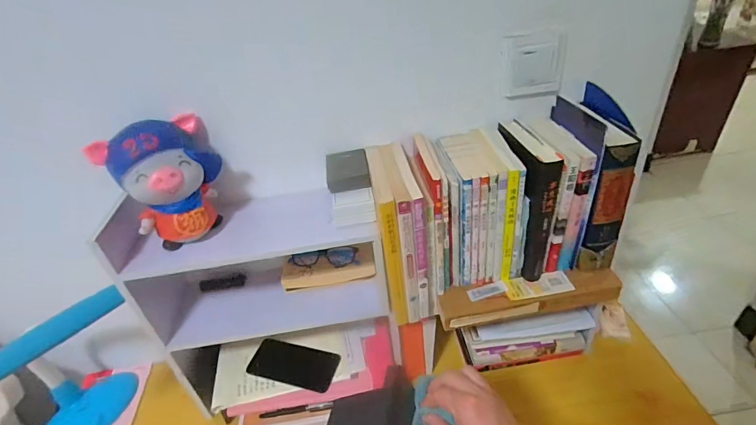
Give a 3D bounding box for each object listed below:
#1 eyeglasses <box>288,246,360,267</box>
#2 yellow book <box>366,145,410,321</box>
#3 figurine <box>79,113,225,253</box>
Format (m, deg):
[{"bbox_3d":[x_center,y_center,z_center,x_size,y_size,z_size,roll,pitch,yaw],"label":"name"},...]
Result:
[{"bbox_3d":[-0.099,0.082,0.729,0.126,0.024,0.036,-5,36,3],"label":"eyeglasses"},{"bbox_3d":[0.013,0.034,0.650,0.023,0.227,0.170,-10,36,-3],"label":"yellow book"},{"bbox_3d":[-0.297,-0.044,0.578,0.145,0.162,0.094,-30,41,-28],"label":"figurine"}]

